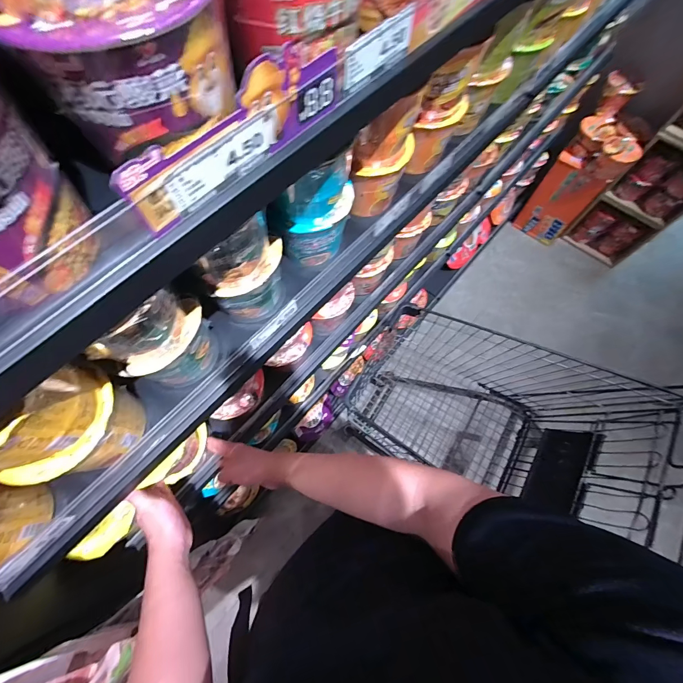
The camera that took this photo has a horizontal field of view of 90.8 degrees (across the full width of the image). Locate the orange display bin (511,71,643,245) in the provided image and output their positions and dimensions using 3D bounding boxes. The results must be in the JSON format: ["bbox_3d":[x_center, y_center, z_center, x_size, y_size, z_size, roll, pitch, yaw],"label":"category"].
[{"bbox_3d":[0.978,-0.687,1.382,0.219,0.532,0.221,34,72,11],"label":"orange display bin"}]

